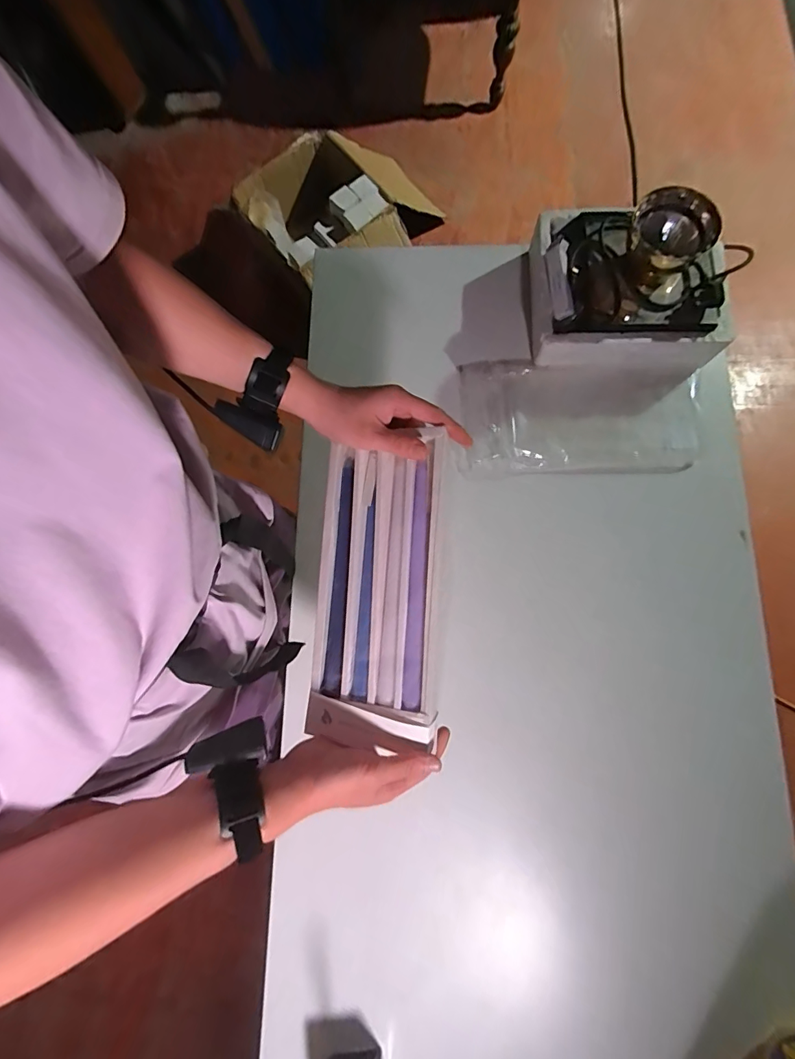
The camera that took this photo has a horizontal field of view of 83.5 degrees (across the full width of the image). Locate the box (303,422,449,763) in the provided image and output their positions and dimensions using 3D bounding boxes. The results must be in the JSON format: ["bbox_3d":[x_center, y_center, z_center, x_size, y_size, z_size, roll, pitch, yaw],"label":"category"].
[{"bbox_3d":[-0.023,0.062,0.468,0.130,0.055,0.307,3,82,2],"label":"box"}]

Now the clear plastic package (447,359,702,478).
[{"bbox_3d":[0.287,-0.178,0.720,0.374,0.035,0.193,1,78,2],"label":"clear plastic package"}]

